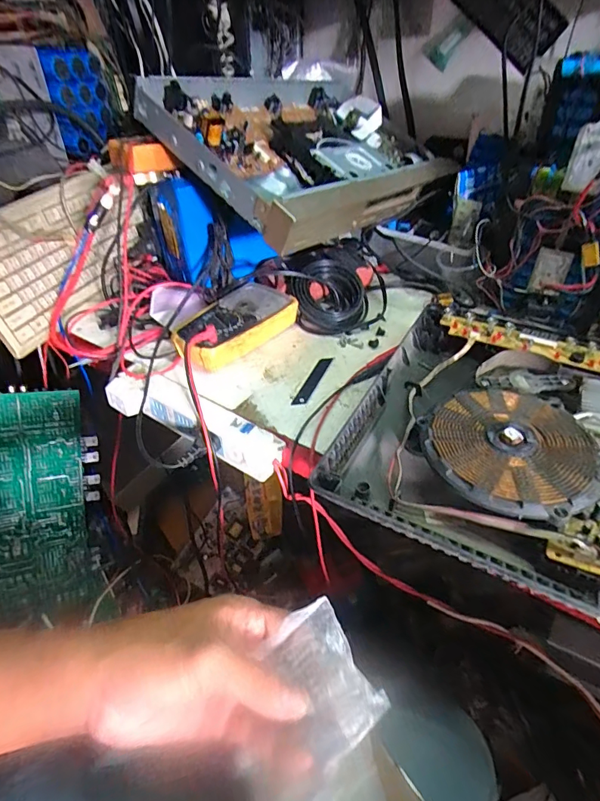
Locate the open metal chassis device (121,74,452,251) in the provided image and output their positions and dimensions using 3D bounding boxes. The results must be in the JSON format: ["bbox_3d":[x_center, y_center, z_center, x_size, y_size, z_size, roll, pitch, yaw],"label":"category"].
[{"bbox_3d":[0.026,-0.364,0.613,0.291,0.054,0.420,44,54,11],"label":"open metal chassis device"}]

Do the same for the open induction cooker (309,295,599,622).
[{"bbox_3d":[0.204,0.026,0.418,0.280,0.052,0.340,21,45,24],"label":"open induction cooker"}]

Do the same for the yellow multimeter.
[{"bbox_3d":[-0.085,-0.099,0.573,0.168,0.048,0.094,-32,49,-31],"label":"yellow multimeter"}]

